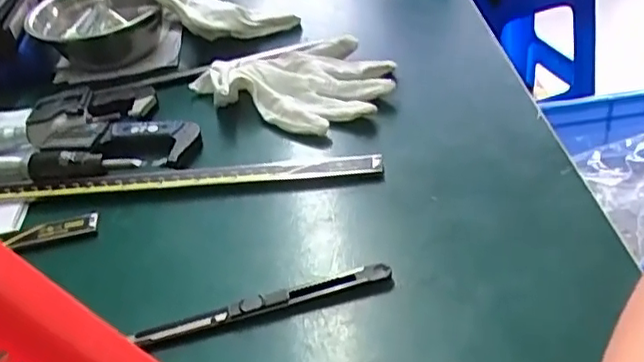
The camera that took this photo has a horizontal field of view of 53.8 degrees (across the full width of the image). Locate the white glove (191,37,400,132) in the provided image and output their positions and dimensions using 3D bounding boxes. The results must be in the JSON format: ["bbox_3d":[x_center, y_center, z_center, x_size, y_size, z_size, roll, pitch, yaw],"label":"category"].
[{"bbox_3d":[-0.021,-0.079,0.490,0.144,0.032,0.098,12,43,25],"label":"white glove"}]

